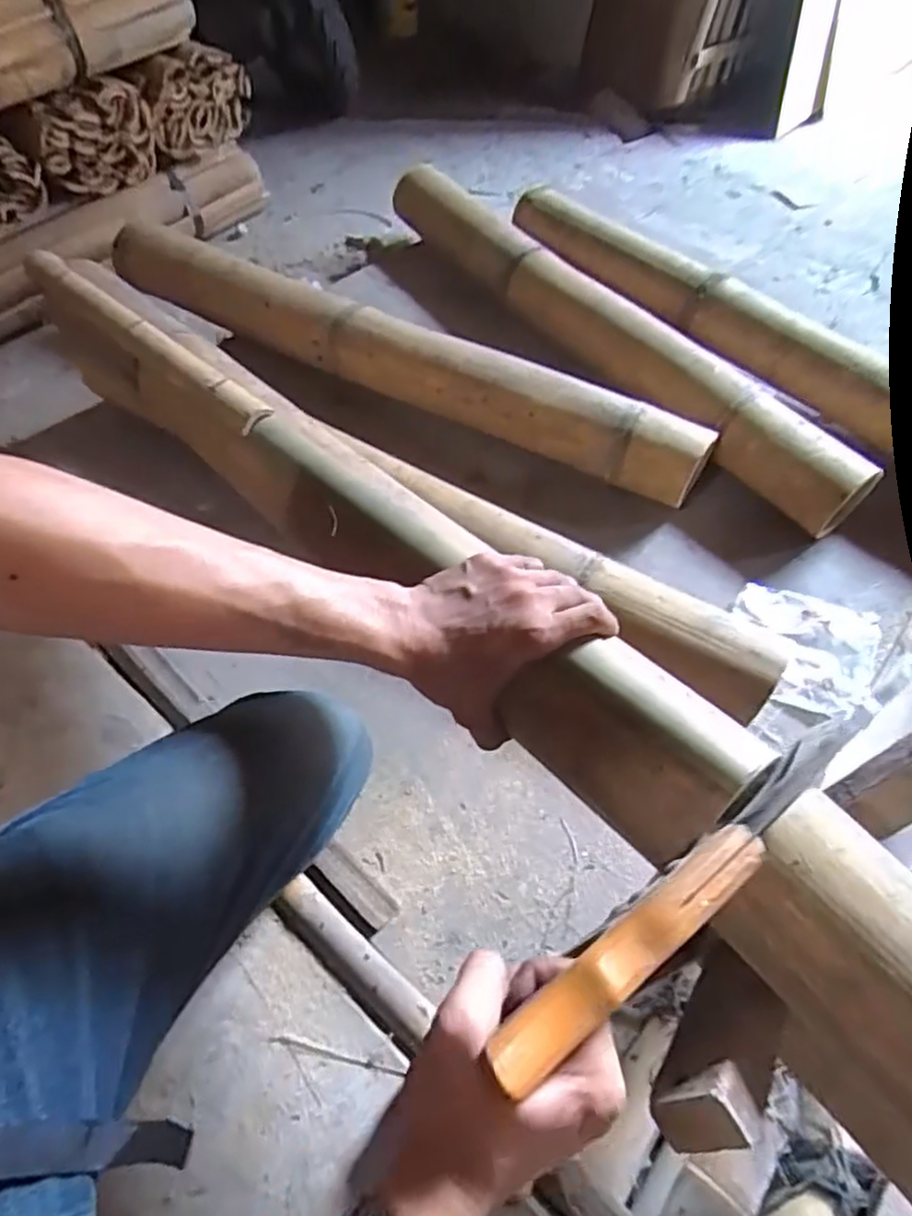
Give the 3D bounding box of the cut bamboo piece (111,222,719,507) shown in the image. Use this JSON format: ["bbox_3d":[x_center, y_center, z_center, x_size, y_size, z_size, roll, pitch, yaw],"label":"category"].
[{"bbox_3d":[-0.107,-0.378,1.004,0.971,0.105,0.092,24,60,16],"label":"cut bamboo piece"}]

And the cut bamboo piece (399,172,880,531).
[{"bbox_3d":[0.190,-0.451,1.054,0.113,0.093,0.967,-32,62,-19],"label":"cut bamboo piece"}]

